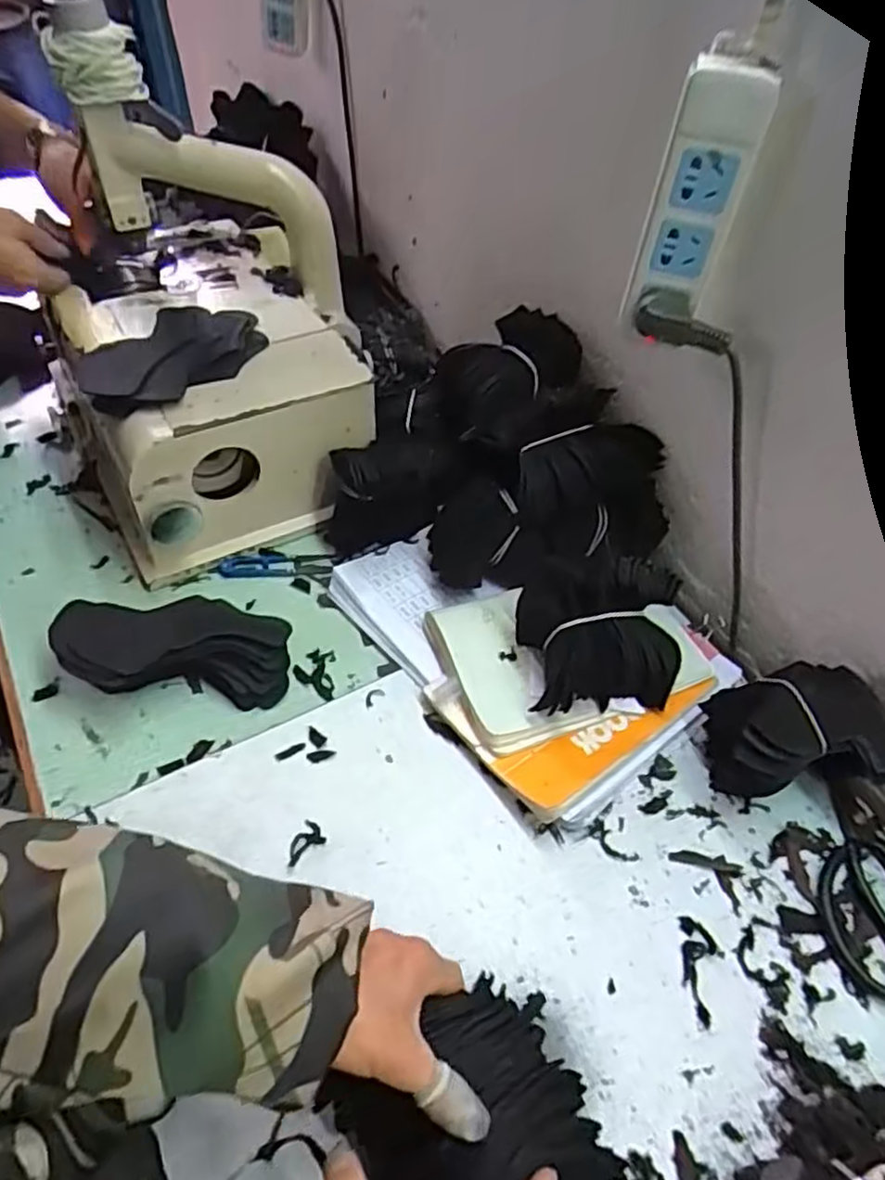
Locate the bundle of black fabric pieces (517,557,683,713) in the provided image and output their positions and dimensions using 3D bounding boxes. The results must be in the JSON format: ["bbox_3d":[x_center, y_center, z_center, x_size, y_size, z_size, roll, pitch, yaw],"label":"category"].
[{"bbox_3d":[0.126,0.037,0.547,0.120,0.079,0.088,-6,52,-7],"label":"bundle of black fabric pieces"}]

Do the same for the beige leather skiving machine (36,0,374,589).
[{"bbox_3d":[-0.221,-0.261,0.645,0.286,0.315,0.324,-25,56,-20],"label":"beige leather skiving machine"}]

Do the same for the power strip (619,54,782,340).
[{"bbox_3d":[0.159,-0.244,0.450,0.054,0.144,0.033,18,54,13],"label":"power strip"}]

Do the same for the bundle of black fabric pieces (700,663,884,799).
[{"bbox_3d":[0.258,0.103,0.522,0.118,0.088,0.090,6,51,3],"label":"bundle of black fabric pieces"}]

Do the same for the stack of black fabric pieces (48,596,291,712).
[{"bbox_3d":[-0.213,0.047,0.569,0.175,0.056,0.078,0,51,-2],"label":"stack of black fabric pieces"}]

